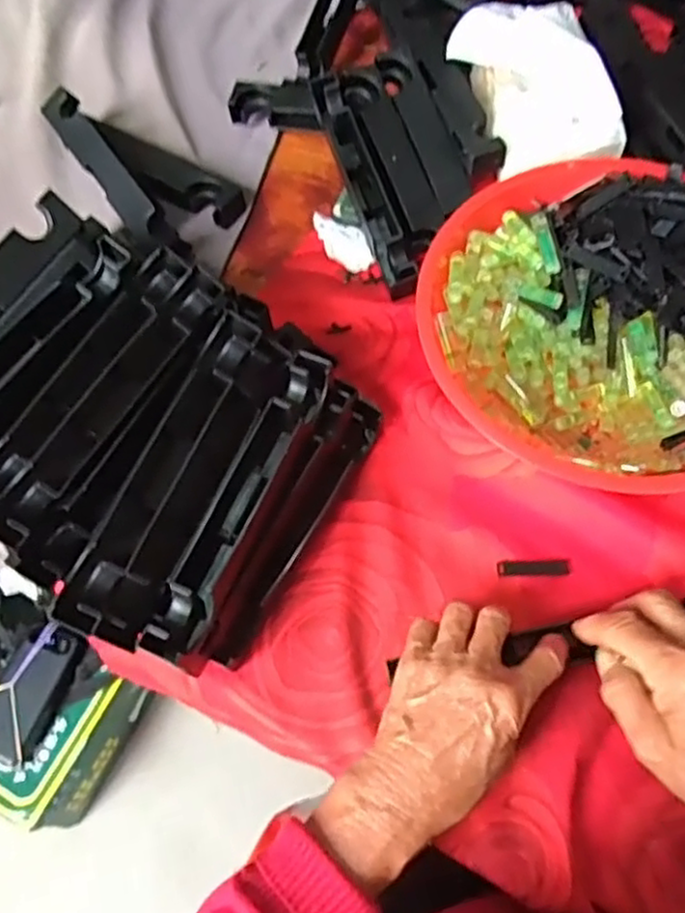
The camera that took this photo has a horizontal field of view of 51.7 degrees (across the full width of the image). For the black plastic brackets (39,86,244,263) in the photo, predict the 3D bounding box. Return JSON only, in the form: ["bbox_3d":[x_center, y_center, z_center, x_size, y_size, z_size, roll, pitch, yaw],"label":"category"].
[{"bbox_3d":[-0.184,-0.232,0.594,0.193,0.044,0.089,30,71,16],"label":"black plastic brackets"}]

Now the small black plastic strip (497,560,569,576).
[{"bbox_3d":[0.124,0.072,0.458,0.045,0.004,0.009,-3,65,2],"label":"small black plastic strip"}]

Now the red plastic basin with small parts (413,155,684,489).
[{"bbox_3d":[0.177,-0.089,0.477,0.243,0.073,0.217,7,66,7],"label":"red plastic basin with small parts"}]

